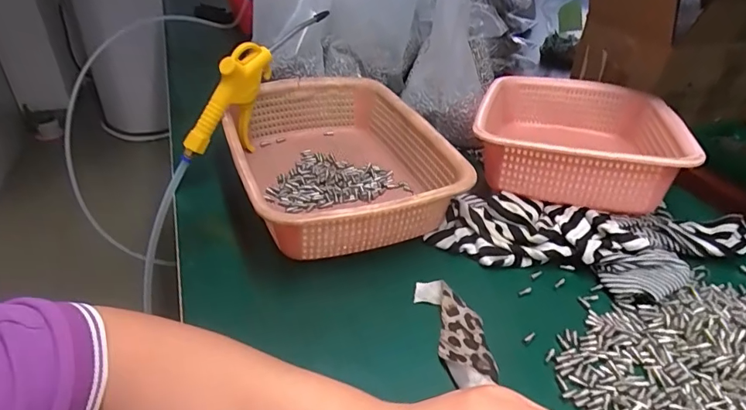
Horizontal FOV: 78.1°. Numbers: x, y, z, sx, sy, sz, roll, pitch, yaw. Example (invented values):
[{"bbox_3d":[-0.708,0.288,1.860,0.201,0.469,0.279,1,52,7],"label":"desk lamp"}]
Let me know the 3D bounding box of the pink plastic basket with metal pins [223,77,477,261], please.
[{"bbox_3d":[-0.045,-0.050,0.521,0.210,0.082,0.299,-12,36,-19],"label":"pink plastic basket with metal pins"}]

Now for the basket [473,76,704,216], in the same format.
[{"bbox_3d":[0.241,-0.093,0.561,0.203,0.075,0.279,13,36,16],"label":"basket"}]

